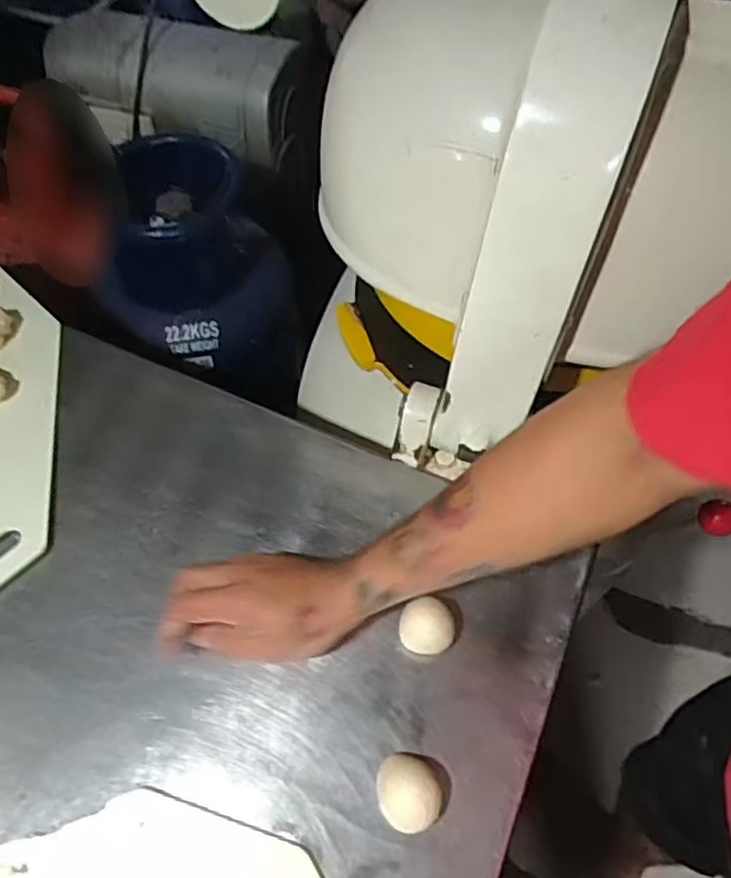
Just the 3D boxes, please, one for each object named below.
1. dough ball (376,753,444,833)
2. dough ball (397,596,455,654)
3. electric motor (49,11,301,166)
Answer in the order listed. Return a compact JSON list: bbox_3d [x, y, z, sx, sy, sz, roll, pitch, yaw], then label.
[{"bbox_3d":[0.030,0.246,0.462,0.043,0.024,0.048,-11,58,-10],"label":"dough ball"},{"bbox_3d":[0.048,0.149,0.523,0.041,0.030,0.038,1,57,-2],"label":"dough ball"},{"bbox_3d":[-0.321,-0.566,1.035,0.412,0.151,0.139,9,58,5],"label":"electric motor"}]

